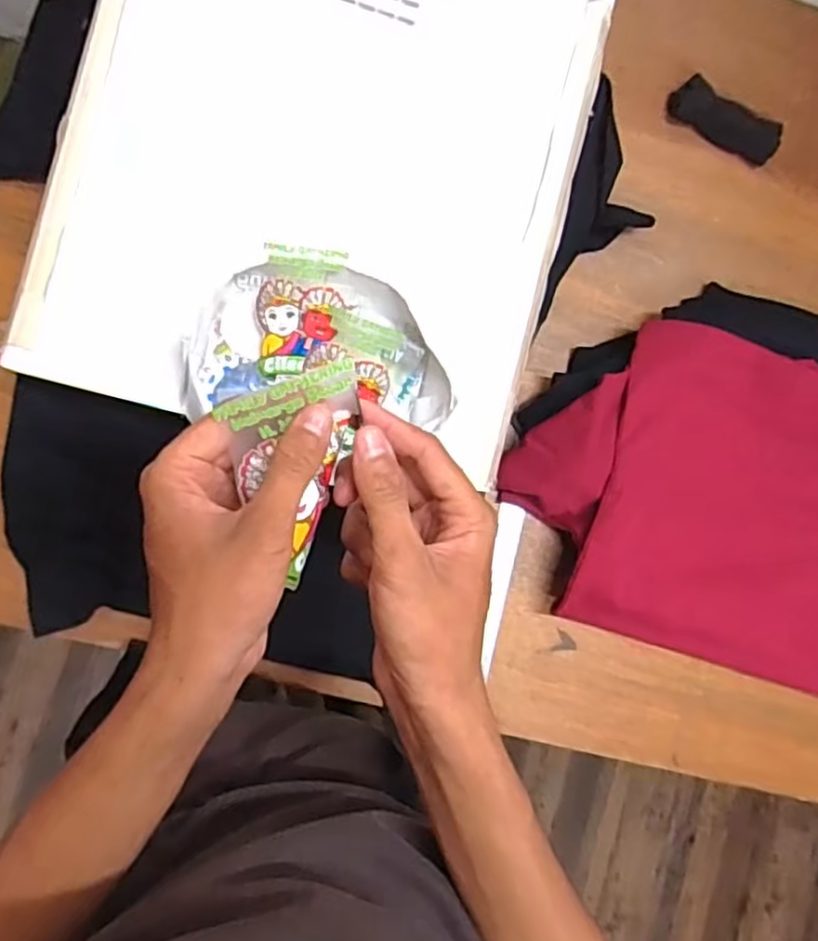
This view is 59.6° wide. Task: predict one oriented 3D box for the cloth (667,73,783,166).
[{"bbox_3d":[0.351,-0.389,0.792,0.130,0.047,0.049,28,84,-7],"label":"cloth"}]

